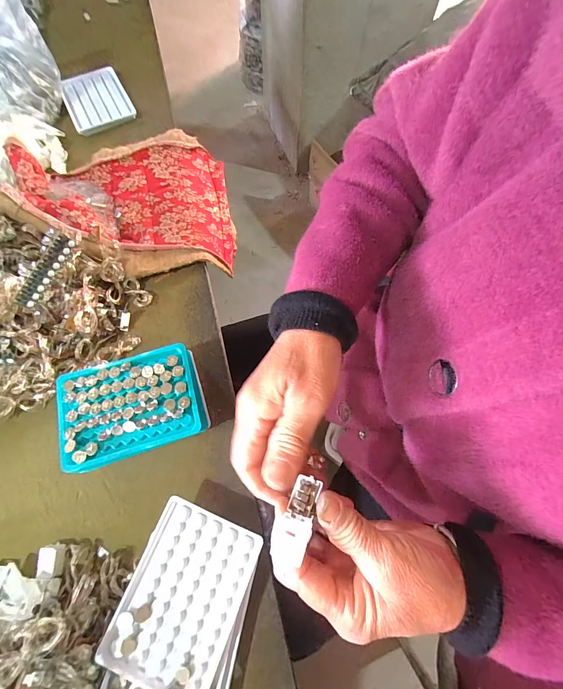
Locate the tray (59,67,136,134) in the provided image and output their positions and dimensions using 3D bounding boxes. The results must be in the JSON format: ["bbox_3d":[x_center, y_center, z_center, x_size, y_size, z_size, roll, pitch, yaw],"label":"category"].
[{"bbox_3d":[-0.304,-0.402,0.535,0.095,0.009,0.139,-26,71,-9],"label":"tray"}]

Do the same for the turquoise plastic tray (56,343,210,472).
[{"bbox_3d":[-0.150,0.059,0.323,0.135,0.012,0.096,-18,70,-7],"label":"turquoise plastic tray"}]

